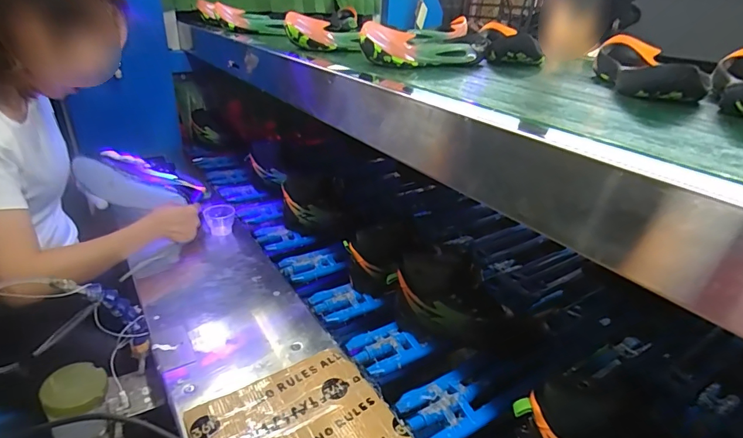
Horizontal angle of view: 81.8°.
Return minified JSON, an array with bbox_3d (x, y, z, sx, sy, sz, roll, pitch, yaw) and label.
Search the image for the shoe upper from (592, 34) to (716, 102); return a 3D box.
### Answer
[{"bbox_3d":[0.402,-0.222,0.626,0.083,0.066,0.283,9,26,13],"label":"shoe upper"}]

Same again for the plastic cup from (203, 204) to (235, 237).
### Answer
[{"bbox_3d":[-0.332,0.002,0.945,0.063,0.052,0.053,-6,29,-16],"label":"plastic cup"}]

